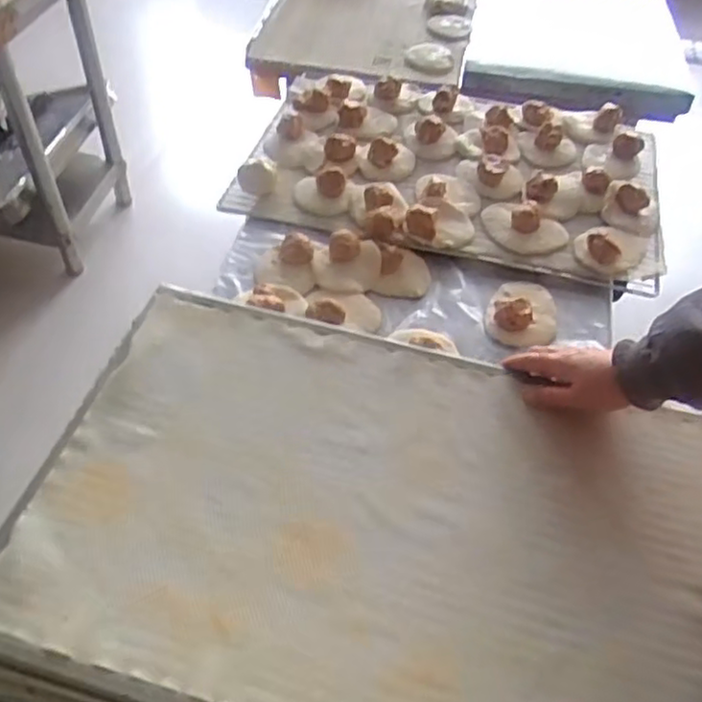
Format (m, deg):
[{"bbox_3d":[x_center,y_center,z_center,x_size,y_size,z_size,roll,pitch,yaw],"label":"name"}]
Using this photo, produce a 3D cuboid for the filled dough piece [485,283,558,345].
[{"bbox_3d":[0.211,-0.055,0.842,0.082,0.035,0.106,16,50,10],"label":"filled dough piece"}]

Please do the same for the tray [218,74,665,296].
[{"bbox_3d":[0.154,-0.289,1.023,0.583,0.051,0.402,12,51,6],"label":"tray"}]

